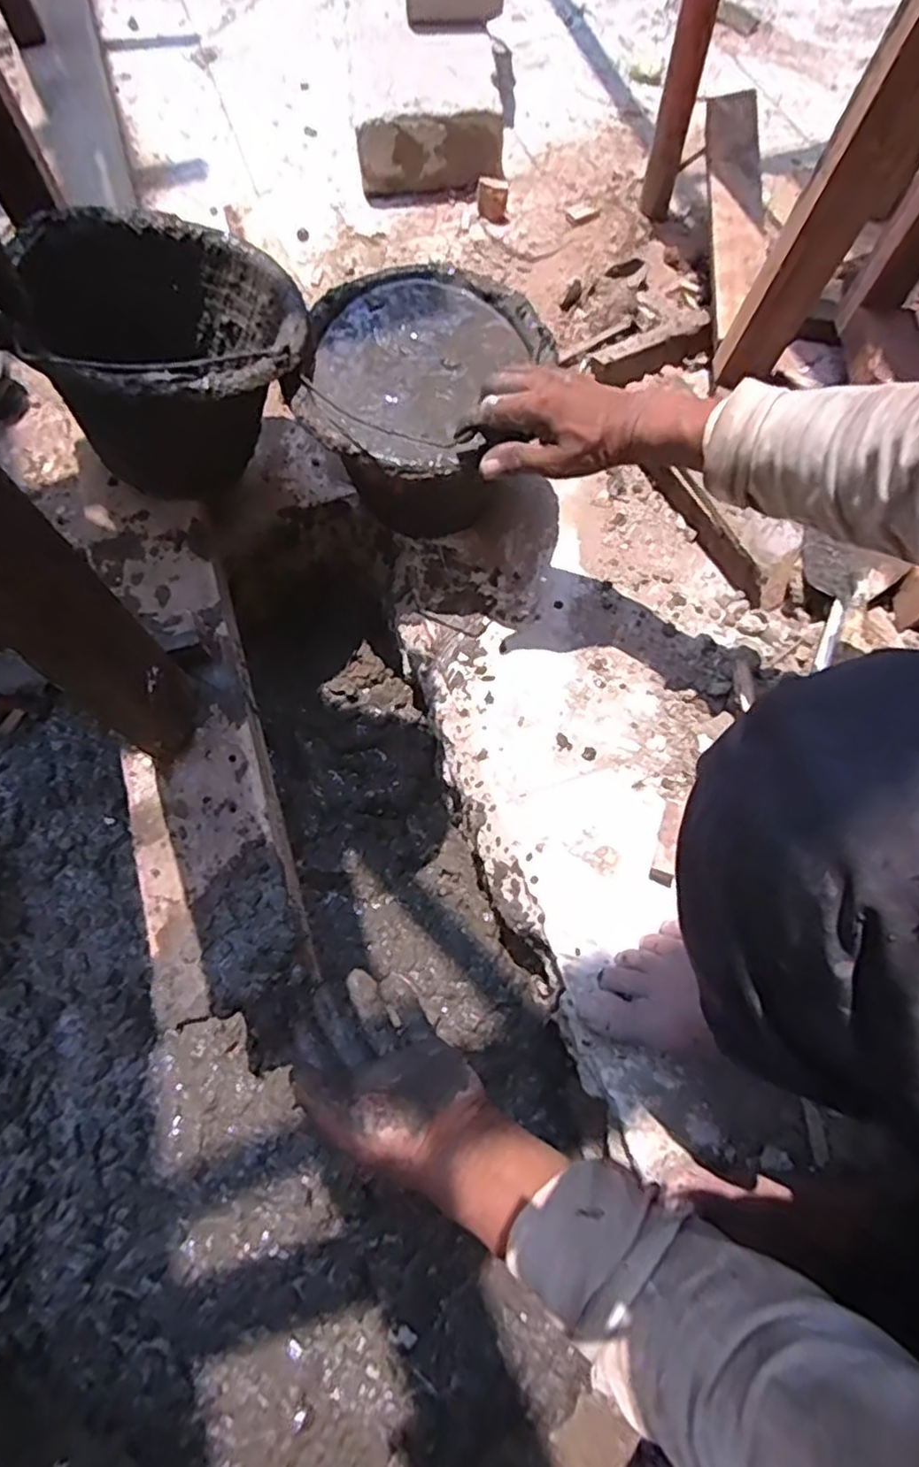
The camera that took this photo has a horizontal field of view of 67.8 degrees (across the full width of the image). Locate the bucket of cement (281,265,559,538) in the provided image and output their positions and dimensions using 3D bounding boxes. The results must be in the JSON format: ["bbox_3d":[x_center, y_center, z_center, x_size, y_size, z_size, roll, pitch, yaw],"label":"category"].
[{"bbox_3d":[-0.045,-0.323,0.692,0.213,0.189,0.234,0,70,-1],"label":"bucket of cement"}]

